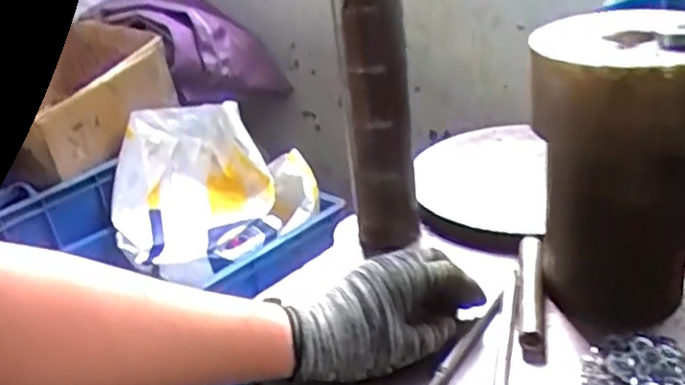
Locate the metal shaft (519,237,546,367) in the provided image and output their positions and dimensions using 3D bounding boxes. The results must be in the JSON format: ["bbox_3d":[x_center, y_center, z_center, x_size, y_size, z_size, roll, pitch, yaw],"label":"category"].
[{"bbox_3d":[0.161,0.088,0.610,0.021,0.025,0.149,0,28,14],"label":"metal shaft"}]

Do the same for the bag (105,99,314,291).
[{"bbox_3d":[-0.225,-0.012,1.198,0.319,0.192,0.266,-16,29,-16],"label":"bag"}]

